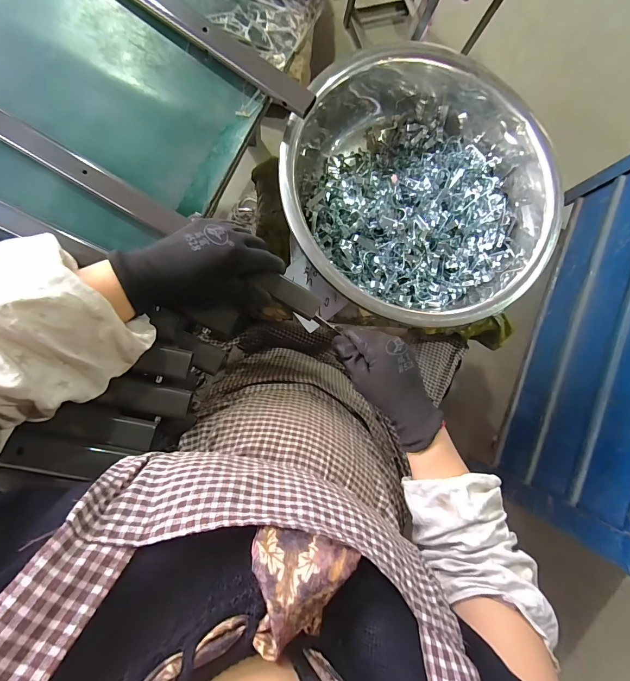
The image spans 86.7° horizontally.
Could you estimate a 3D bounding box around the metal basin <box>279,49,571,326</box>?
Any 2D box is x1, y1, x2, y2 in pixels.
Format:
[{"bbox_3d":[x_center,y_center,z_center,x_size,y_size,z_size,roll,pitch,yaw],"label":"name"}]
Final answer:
[{"bbox_3d":[0.142,-0.206,0.484,0.365,0.112,0.367,-3,87,-7],"label":"metal basin"}]

